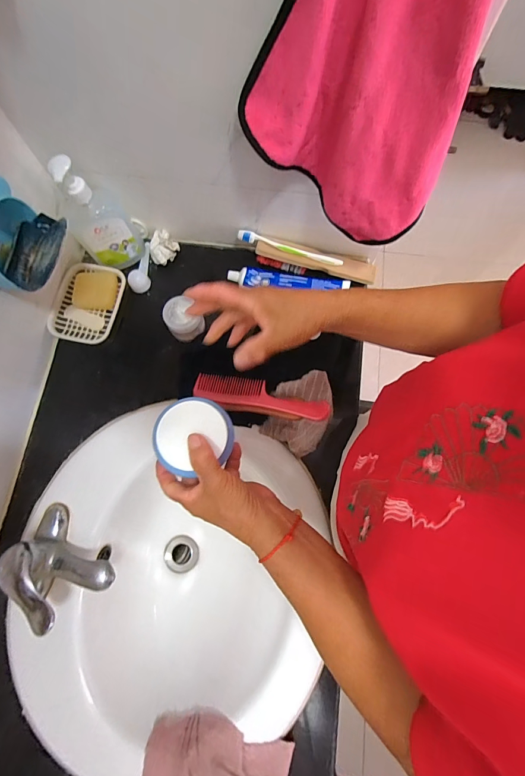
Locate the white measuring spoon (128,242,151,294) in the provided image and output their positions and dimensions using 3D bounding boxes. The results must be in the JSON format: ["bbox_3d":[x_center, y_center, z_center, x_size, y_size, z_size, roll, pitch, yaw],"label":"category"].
[{"bbox_3d":[-0.211,-0.217,0.615,0.031,0.025,0.100,5,76,2],"label":"white measuring spoon"}]

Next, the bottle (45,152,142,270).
[{"bbox_3d":[-0.251,-0.265,0.525,0.071,0.169,0.085,30,78,8],"label":"bottle"}]

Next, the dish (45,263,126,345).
[{"bbox_3d":[-0.292,-0.143,0.580,0.093,0.023,0.138,12,76,3],"label":"dish"}]

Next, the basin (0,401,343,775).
[{"bbox_3d":[-0.125,0.284,0.567,0.423,0.173,0.481,10,76,3],"label":"basin"}]

